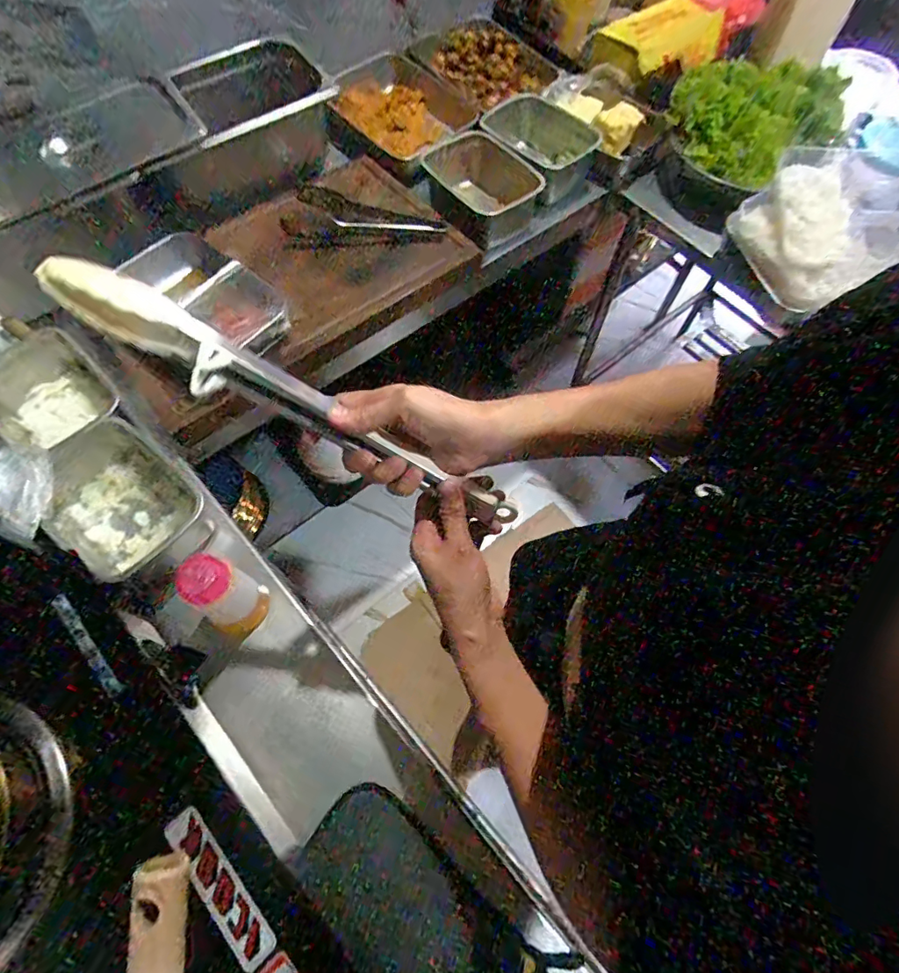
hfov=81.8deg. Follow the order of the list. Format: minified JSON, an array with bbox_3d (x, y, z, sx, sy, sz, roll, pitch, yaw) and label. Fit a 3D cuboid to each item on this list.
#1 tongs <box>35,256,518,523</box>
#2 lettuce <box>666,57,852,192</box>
[{"bbox_3d":[-0.108,-0.059,0.382,0.364,0.027,0.043,28,66,-12],"label":"tongs"},{"bbox_3d":[0.442,-0.554,0.772,0.240,0.098,0.173,27,68,13],"label":"lettuce"}]

